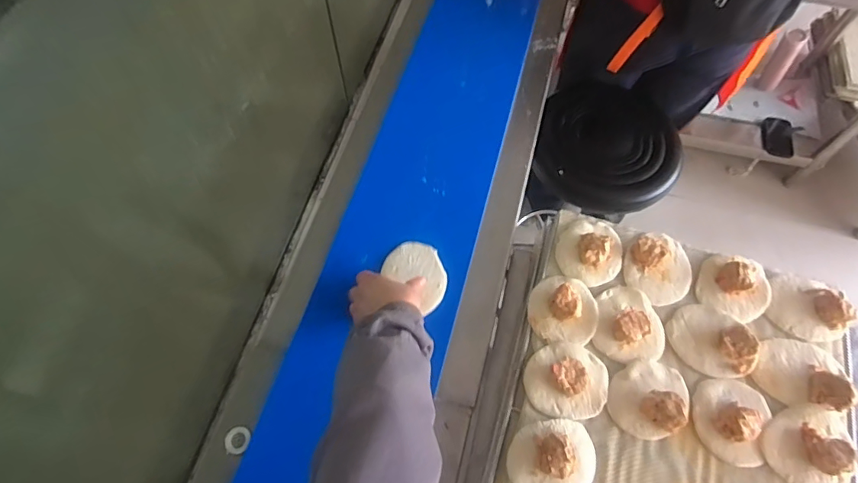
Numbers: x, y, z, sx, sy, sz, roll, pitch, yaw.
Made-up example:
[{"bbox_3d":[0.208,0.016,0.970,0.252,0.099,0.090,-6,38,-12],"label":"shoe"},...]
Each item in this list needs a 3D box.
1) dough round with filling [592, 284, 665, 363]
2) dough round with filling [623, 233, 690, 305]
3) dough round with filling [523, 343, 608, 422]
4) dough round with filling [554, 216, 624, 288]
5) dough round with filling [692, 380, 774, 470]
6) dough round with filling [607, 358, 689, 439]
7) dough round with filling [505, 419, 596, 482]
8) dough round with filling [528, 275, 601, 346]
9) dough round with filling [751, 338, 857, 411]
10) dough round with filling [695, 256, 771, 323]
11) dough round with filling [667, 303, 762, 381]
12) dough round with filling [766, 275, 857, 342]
[{"bbox_3d":[0.263,0.104,0.632,0.084,0.026,0.102,13,63,7],"label":"dough round with filling"},{"bbox_3d":[0.320,0.031,0.670,0.099,0.030,0.090,0,62,0],"label":"dough round with filling"},{"bbox_3d":[0.169,0.167,0.594,0.102,0.027,0.087,-1,62,0],"label":"dough round with filling"},{"bbox_3d":[0.226,0.013,0.687,0.092,0.035,0.102,8,63,4],"label":"dough round with filling"},{"bbox_3d":[0.360,0.206,0.576,0.085,0.030,0.094,22,64,11],"label":"dough round with filling"},{"bbox_3d":[0.268,0.184,0.586,0.098,0.030,0.082,-33,67,-16],"label":"dough round with filling"},{"bbox_3d":[0.141,0.247,0.552,0.100,0.029,0.085,-13,63,-6],"label":"dough round with filling"},{"bbox_3d":[0.177,0.088,0.645,0.090,0.041,0.091,3,62,2],"label":"dough round with filling"},{"bbox_3d":[0.460,0.158,0.602,0.103,0.026,0.082,8,63,4],"label":"dough round with filling"},{"bbox_3d":[0.414,0.055,0.656,0.088,0.030,0.089,0,62,0],"label":"dough round with filling"},{"bbox_3d":[0.362,0.122,0.619,0.093,0.031,0.098,0,62,0],"label":"dough round with filling"},{"bbox_3d":[0.503,0.083,0.642,0.091,0.029,0.088,0,62,0],"label":"dough round with filling"}]

